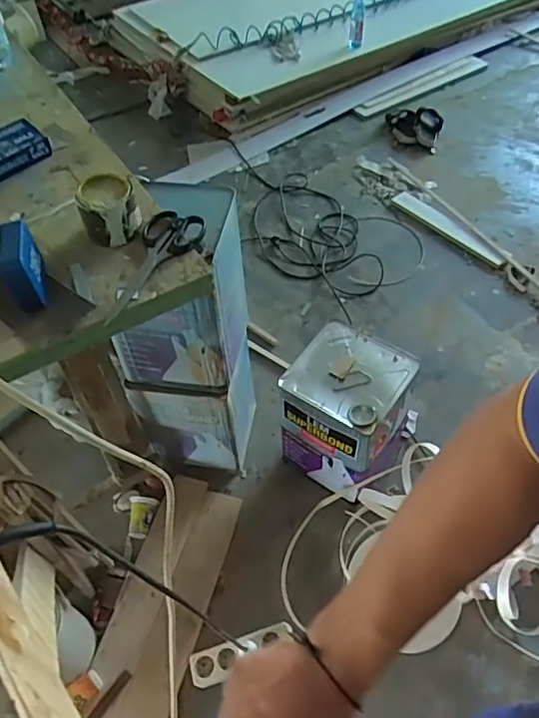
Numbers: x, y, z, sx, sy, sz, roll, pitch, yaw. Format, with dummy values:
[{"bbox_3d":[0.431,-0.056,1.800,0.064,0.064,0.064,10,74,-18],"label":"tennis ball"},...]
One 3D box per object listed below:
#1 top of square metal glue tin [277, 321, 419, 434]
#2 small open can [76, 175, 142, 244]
[{"bbox_3d":[0.173,0.029,1.219,0.236,0.026,0.228,29,58,23],"label":"top of square metal glue tin"},{"bbox_3d":[-0.202,-0.187,0.712,0.072,0.066,0.060,-19,53,-12],"label":"small open can"}]

